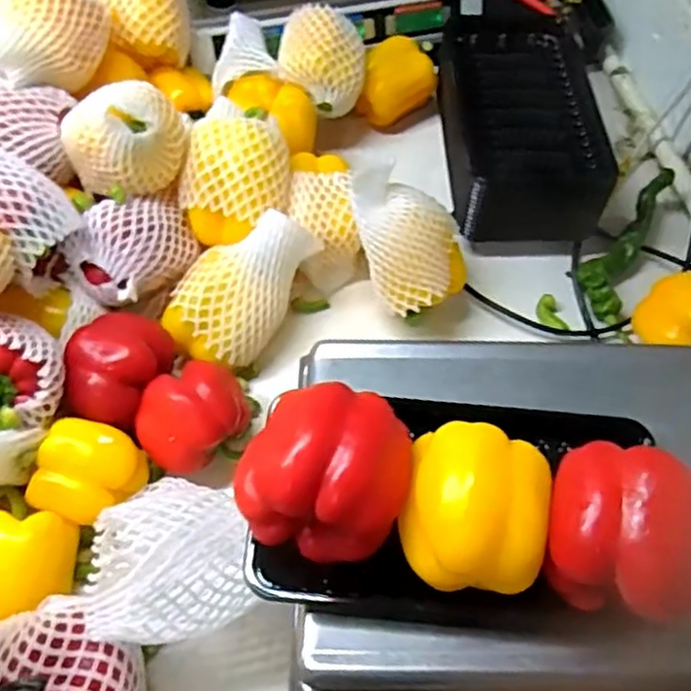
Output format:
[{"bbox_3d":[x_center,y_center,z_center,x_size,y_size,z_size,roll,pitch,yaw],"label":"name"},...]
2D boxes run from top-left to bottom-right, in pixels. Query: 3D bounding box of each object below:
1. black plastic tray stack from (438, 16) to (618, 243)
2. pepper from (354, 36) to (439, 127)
[{"bbox_3d":[0.174,-0.230,0.734,0.140,0.094,0.260,0,60,-2],"label":"black plastic tray stack"},{"bbox_3d":[0.056,-0.283,0.765,0.066,0.064,0.088,29,63,14],"label":"pepper"}]

